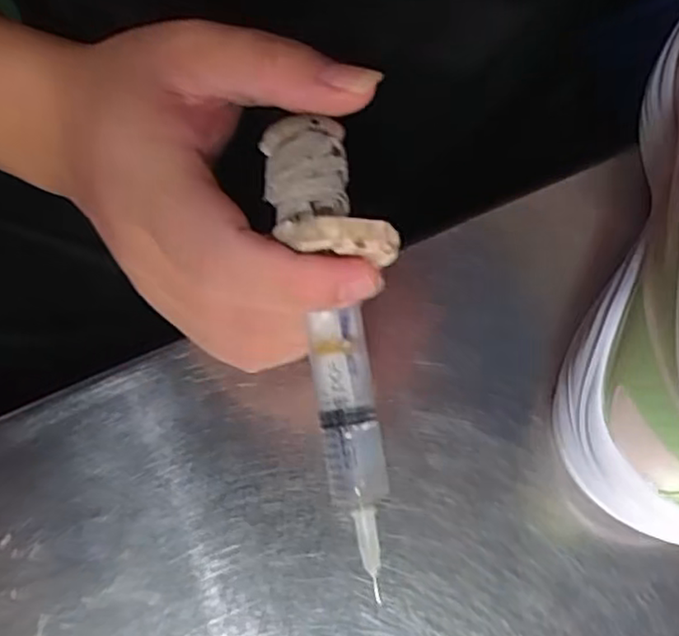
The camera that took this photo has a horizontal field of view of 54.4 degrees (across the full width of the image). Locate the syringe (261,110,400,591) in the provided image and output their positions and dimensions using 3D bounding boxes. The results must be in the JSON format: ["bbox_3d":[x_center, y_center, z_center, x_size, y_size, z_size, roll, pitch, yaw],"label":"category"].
[{"bbox_3d":[0.002,0.006,0.183,0.029,0.027,0.127,-9,92,-2],"label":"syringe"}]

